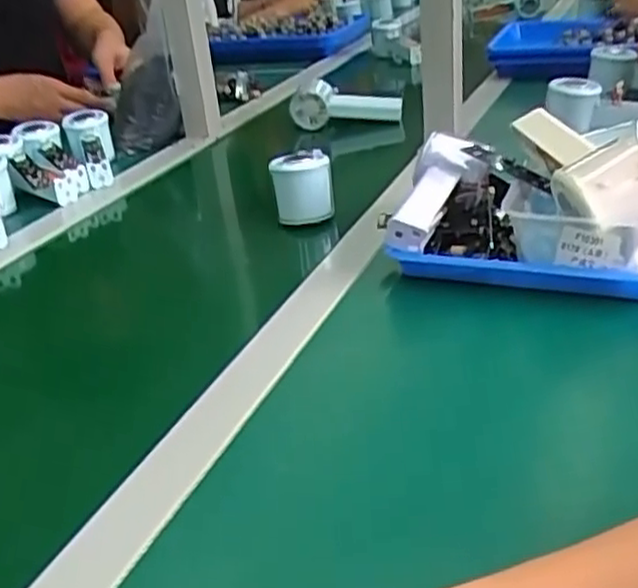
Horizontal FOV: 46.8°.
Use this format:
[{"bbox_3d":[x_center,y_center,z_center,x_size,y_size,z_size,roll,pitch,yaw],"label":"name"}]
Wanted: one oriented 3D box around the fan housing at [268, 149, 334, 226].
[{"bbox_3d":[-0.015,-0.104,0.702,0.055,0.059,0.051,-5,28,0],"label":"fan housing"}]

